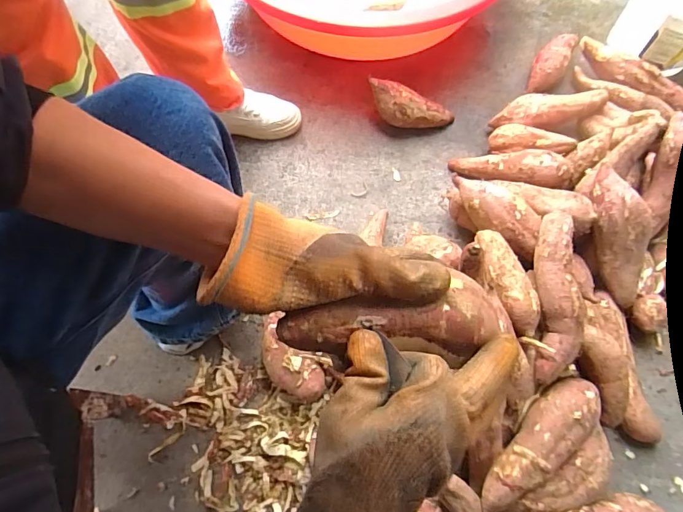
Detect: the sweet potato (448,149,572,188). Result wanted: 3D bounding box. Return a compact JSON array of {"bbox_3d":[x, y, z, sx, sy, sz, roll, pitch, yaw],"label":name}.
[{"bbox_3d":[0.302,-0.162,0.812,0.210,0.051,0.066,11,67,34],"label":"sweet potato"}]

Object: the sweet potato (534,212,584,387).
[{"bbox_3d":[0.312,0.052,0.644,0.060,0.051,0.250,4,69,1],"label":"sweet potato"}]

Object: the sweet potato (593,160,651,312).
[{"bbox_3d":[0.453,-0.031,0.725,0.064,0.065,0.230,-8,93,-4],"label":"sweet potato"}]

